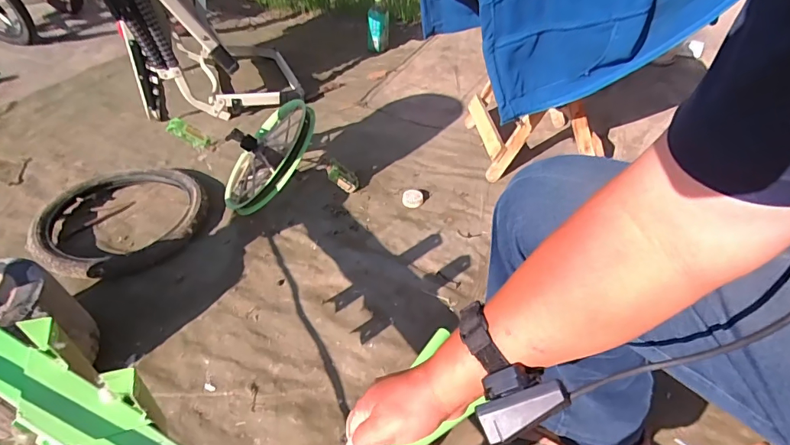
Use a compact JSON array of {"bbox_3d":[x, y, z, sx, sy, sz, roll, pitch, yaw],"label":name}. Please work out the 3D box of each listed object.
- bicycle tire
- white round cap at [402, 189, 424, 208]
[{"bbox_3d":[-0.623,-0.016,1.007,0.356,0.054,0.353,-8,44,-7],"label":"bicycle tire"},{"bbox_3d":[0.044,-0.063,1.086,0.053,0.037,0.049,3,44,4],"label":"white round cap"}]

